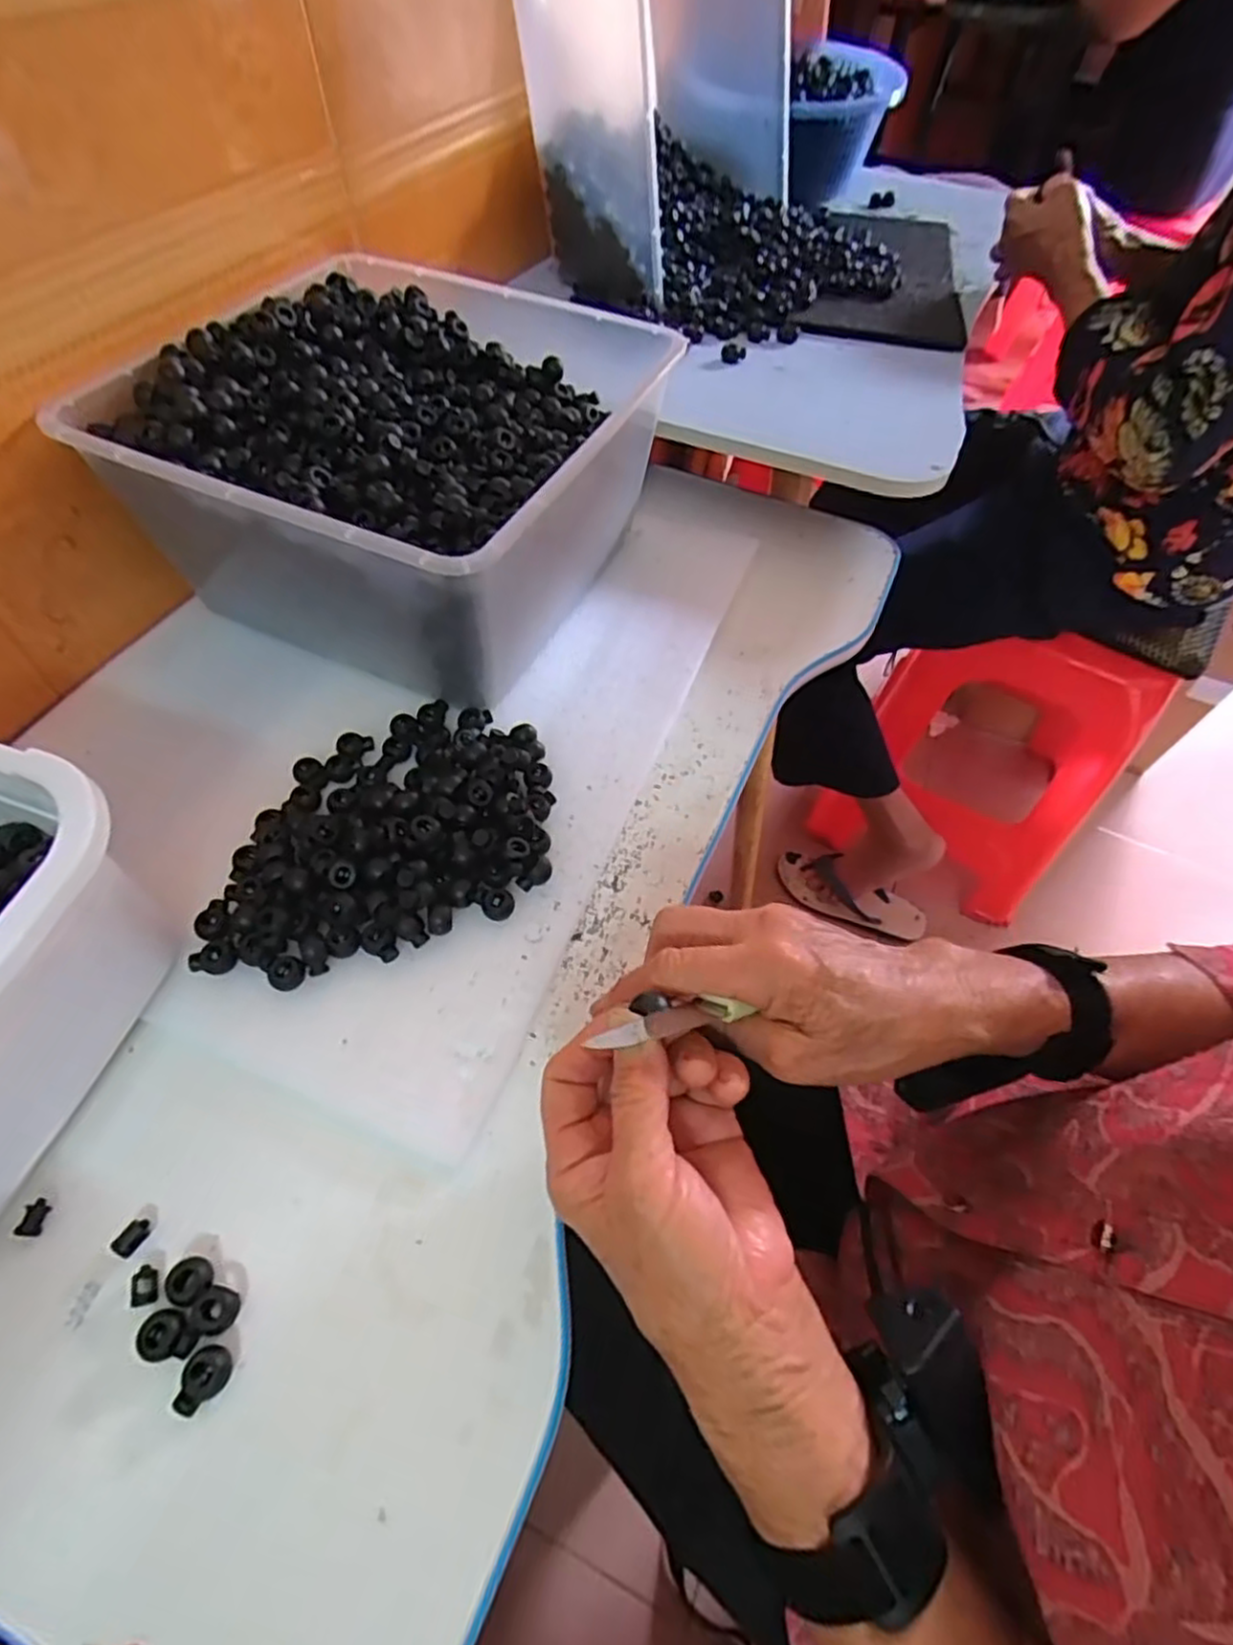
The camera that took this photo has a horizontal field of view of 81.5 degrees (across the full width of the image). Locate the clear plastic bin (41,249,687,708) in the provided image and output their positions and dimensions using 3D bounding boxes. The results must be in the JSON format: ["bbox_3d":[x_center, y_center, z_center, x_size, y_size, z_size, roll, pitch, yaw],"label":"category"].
[{"bbox_3d":[-0.141,-0.246,0.508,0.288,0.144,0.300,22,59,11],"label":"clear plastic bin"}]

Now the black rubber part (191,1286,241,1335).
[{"bbox_3d":[-0.166,0.202,0.296,0.016,0.007,0.016,1,57,-2],"label":"black rubber part"}]

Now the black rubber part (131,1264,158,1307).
[{"bbox_3d":[-0.200,0.196,0.302,0.009,0.004,0.015,-18,59,-14],"label":"black rubber part"}]

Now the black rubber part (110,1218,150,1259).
[{"bbox_3d":[-0.212,0.180,0.311,0.011,0.007,0.014,27,60,14],"label":"black rubber part"}]

